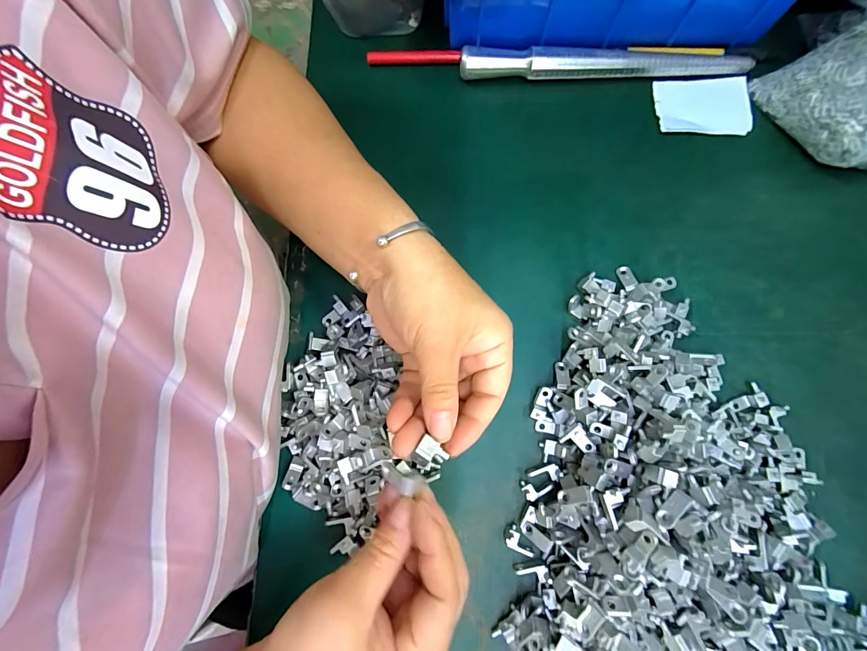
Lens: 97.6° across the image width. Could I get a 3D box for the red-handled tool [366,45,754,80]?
[{"bbox_3d":[0.105,-0.228,0.331,0.323,0.023,0.023,3,80,2],"label":"red-handled tool"}]

